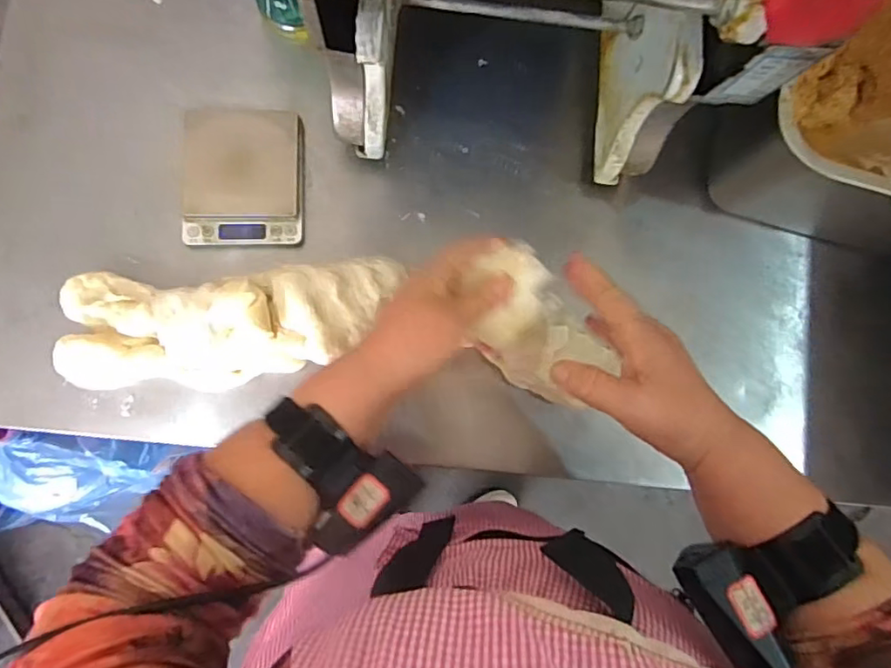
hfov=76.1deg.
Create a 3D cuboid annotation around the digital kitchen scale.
[{"bbox_3d":[-0.184,-0.142,0.518,0.104,0.020,0.123,0,83,-5],"label":"digital kitchen scale"}]

